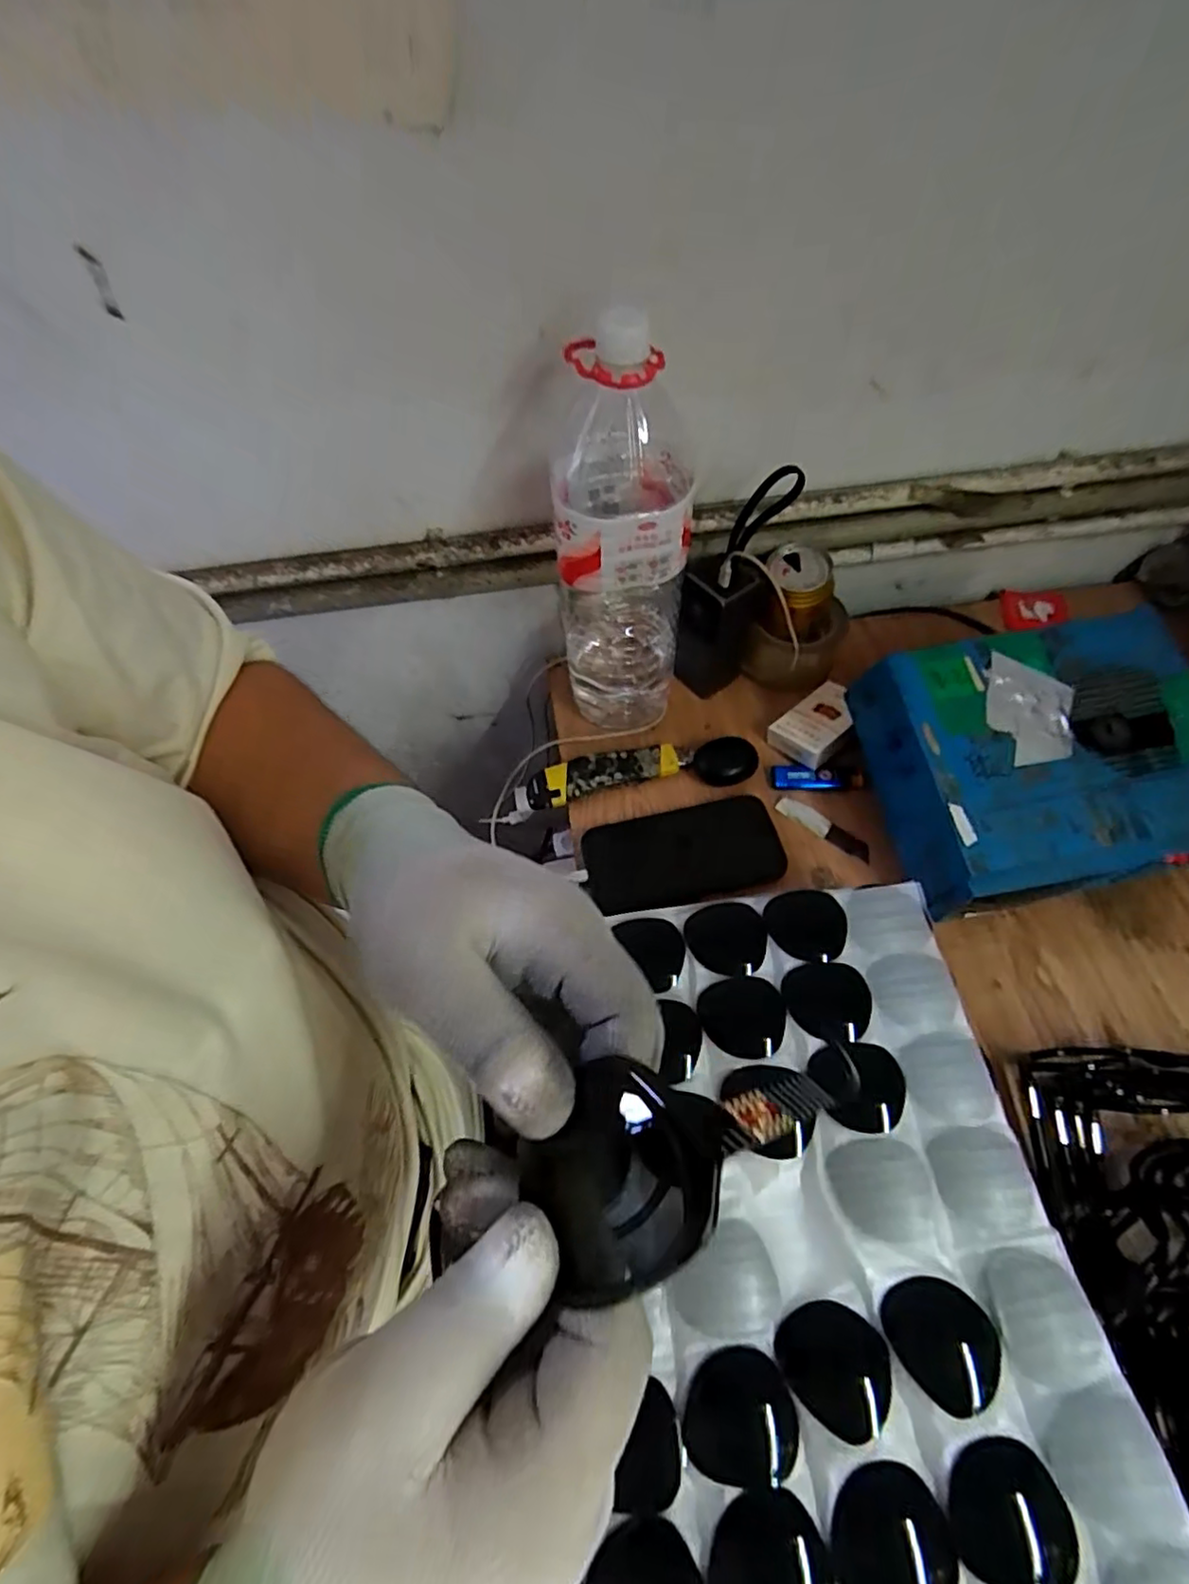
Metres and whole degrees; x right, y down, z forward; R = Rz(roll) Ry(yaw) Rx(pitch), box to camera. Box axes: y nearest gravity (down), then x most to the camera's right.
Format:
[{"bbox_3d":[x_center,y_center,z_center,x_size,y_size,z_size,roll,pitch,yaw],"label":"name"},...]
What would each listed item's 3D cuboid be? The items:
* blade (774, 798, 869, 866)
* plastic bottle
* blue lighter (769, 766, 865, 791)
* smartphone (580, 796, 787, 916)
[{"bbox_3d":[0.204,0.032,0.567,0.088,0.010,0.023,31,64,19],"label":"blade"},{"bbox_3d":[0.023,-0.185,0.511,0.099,0.325,0.109,10,59,8],"label":"plastic bottle"},{"bbox_3d":[0.202,-0.015,0.582,0.080,0.017,0.023,-3,58,0],"label":"blue lighter"},{"bbox_3d":[0.074,0.051,0.548,0.165,0.013,0.083,-8,58,-3],"label":"smartphone"}]

